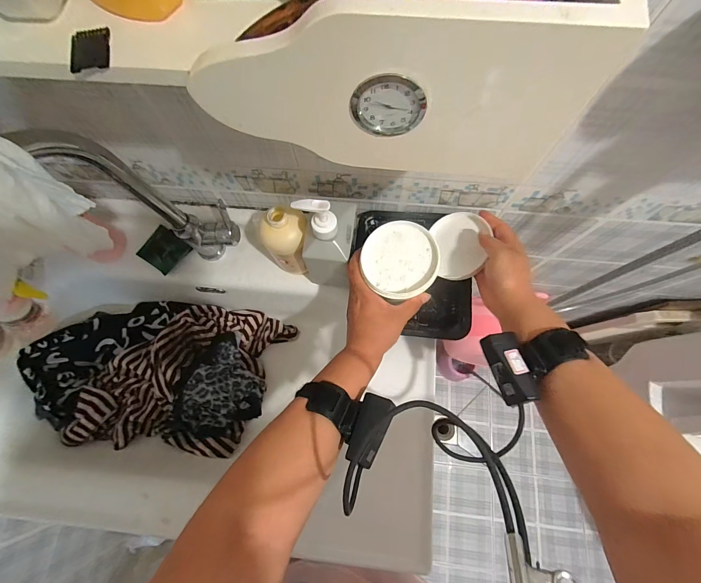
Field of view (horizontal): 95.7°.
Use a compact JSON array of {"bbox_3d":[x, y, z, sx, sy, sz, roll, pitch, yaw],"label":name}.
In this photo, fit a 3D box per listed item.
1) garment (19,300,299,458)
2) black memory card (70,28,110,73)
[{"bbox_3d":[-0.334,0.146,0.582,0.414,0.100,0.266,5,74,3],"label":"garment"},{"bbox_3d":[-0.162,-0.151,0.198,0.023,0.004,0.028,-7,73,0],"label":"black memory card"}]

